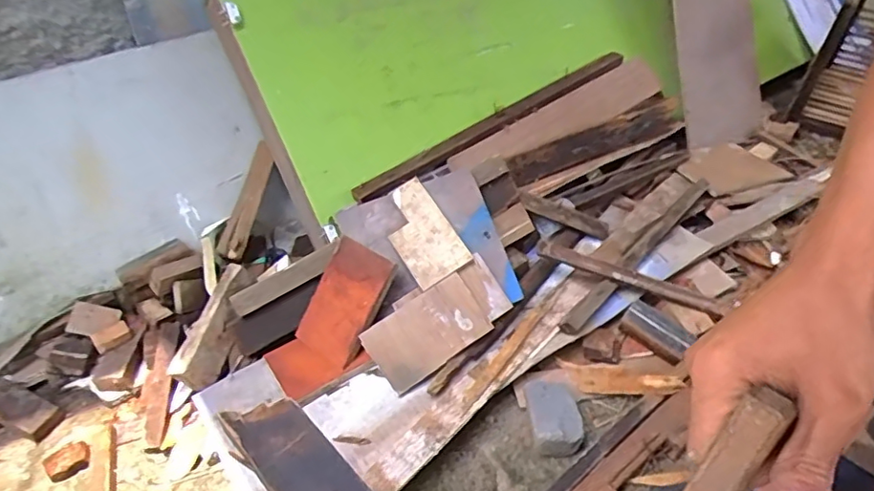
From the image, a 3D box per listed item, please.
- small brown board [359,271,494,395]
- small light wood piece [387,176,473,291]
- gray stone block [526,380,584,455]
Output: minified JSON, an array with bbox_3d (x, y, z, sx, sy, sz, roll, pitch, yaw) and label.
[{"bbox_3d":[-0.014,0.134,0.914,0.184,0.011,0.109,-33,81,-16],"label":"small brown board"},{"bbox_3d":[-0.028,-0.021,0.963,0.101,0.010,0.166,-34,81,-13],"label":"small light wood piece"},{"bbox_3d":[0.175,0.263,0.879,0.076,0.067,0.126,-13,31,-1],"label":"gray stone block"}]

